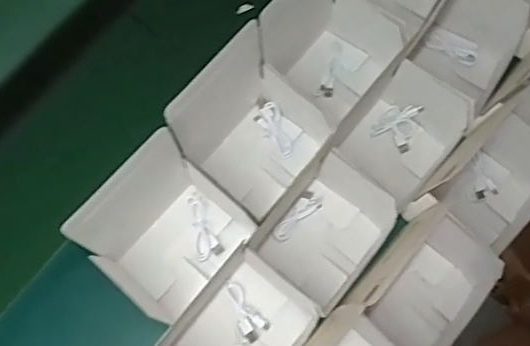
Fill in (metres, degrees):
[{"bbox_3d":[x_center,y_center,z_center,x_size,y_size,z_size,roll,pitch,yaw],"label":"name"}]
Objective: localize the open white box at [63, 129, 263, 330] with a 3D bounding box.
[{"bbox_3d":[-0.109,0.071,0.620,0.114,0.182,0.166,40,77,11],"label":"open white box"}]

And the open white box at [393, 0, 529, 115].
[{"bbox_3d":[0.277,-0.174,0.771,0.126,0.084,0.144,36,77,10],"label":"open white box"}]

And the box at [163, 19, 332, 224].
[{"bbox_3d":[-0.012,-0.054,0.652,0.114,0.189,0.144,36,77,10],"label":"box"}]

